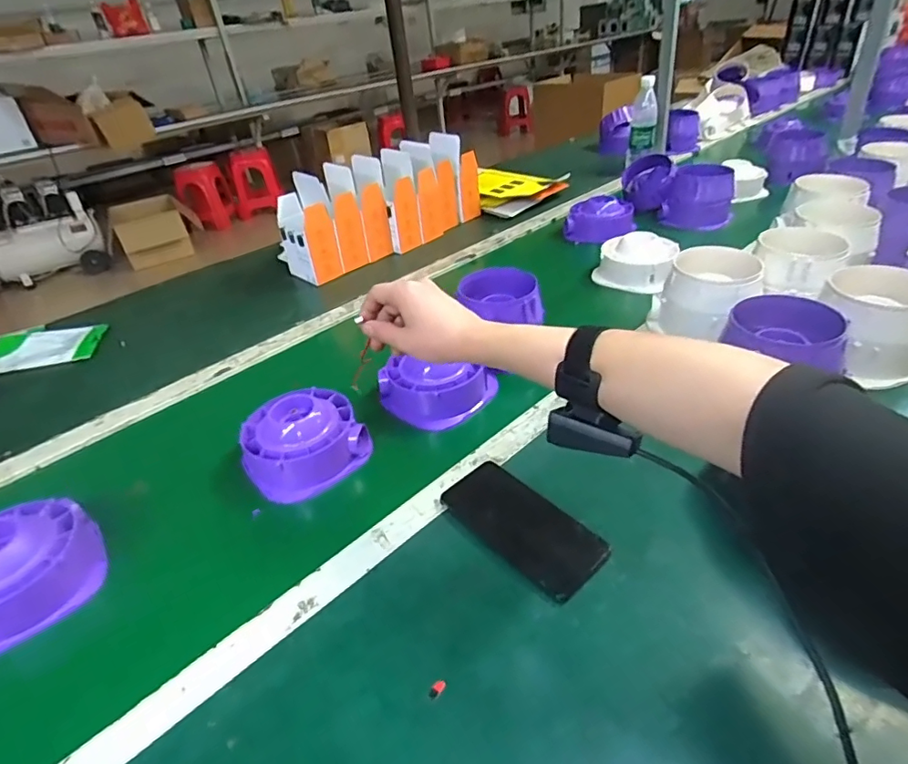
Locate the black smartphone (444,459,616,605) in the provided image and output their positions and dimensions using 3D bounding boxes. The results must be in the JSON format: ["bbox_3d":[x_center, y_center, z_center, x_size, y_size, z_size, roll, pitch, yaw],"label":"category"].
[{"bbox_3d":[0.064,0.135,0.506,0.076,0.012,0.160,-28,41,-28],"label":"black smartphone"}]

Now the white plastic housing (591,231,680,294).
[{"bbox_3d":[0.314,-0.212,0.912,0.129,0.072,0.118,11,38,24],"label":"white plastic housing"}]

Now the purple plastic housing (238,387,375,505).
[{"bbox_3d":[-0.180,0.062,0.616,0.131,0.062,0.122,-26,40,-26],"label":"purple plastic housing"}]

